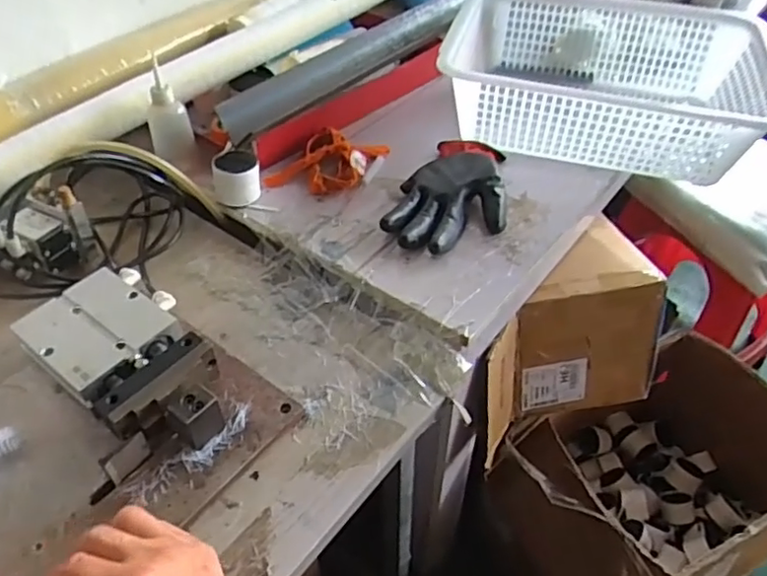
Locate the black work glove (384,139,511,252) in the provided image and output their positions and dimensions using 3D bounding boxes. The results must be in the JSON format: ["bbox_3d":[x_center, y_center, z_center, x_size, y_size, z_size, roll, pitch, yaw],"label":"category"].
[{"bbox_3d":[0.081,-0.110,0.687,0.118,0.027,0.209,11,48,11],"label":"black work glove"}]

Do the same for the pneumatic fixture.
[{"bbox_3d":[-0.202,0.077,0.511,0.233,0.048,0.144,32,55,27],"label":"pneumatic fixture"}]

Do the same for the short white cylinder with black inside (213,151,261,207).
[{"bbox_3d":[-0.164,-0.125,0.679,0.052,0.048,0.048,-11,47,-9],"label":"short white cylinder with black inside"}]

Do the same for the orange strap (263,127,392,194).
[{"bbox_3d":[-0.065,-0.155,0.725,0.099,0.022,0.121,20,50,18],"label":"orange strap"}]

